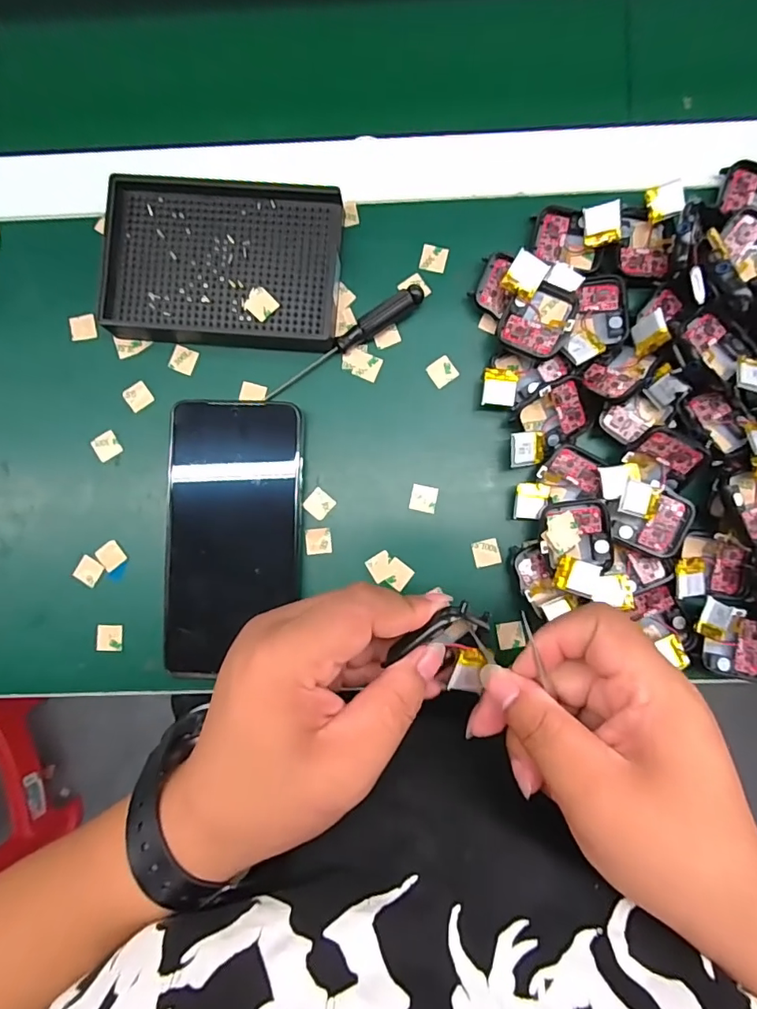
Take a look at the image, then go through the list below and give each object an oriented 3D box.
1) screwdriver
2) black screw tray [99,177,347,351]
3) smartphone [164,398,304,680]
[{"bbox_3d":[-0.020,-0.096,0.306,0.111,0.012,0.011,-35,87,0],"label":"screwdriver"},{"bbox_3d":[-0.092,-0.146,0.306,0.135,0.022,0.093,5,88,2],"label":"black screw tray"},{"bbox_3d":[-0.085,0.019,0.301,0.077,0.016,0.158,2,88,2],"label":"smartphone"}]

